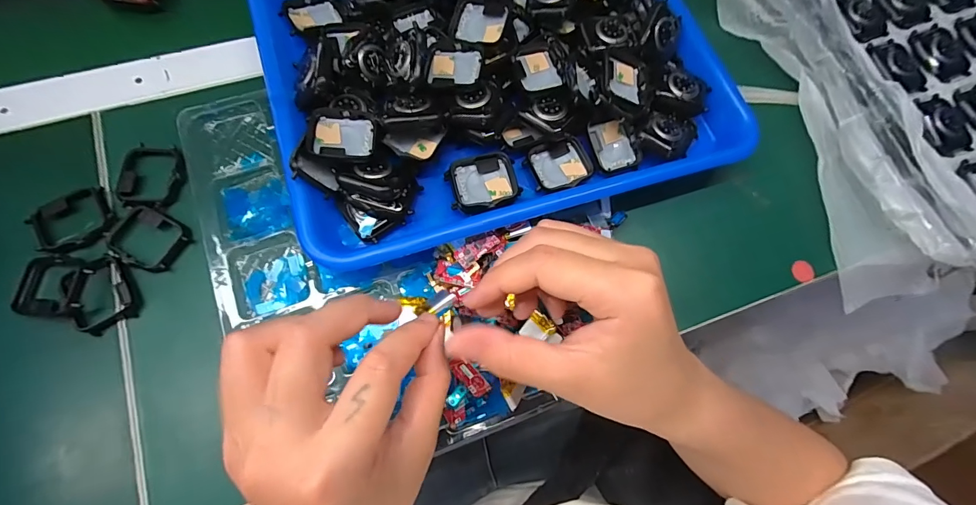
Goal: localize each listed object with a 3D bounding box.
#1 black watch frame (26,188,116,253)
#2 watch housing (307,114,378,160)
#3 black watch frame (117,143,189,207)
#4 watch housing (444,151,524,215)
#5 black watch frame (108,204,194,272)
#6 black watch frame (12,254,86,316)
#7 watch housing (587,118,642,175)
[{"bbox_3d":[-0.273,-0.020,0.274,0.046,0.010,0.037,-28,76,-13],"label":"black watch frame"},{"bbox_3d":[-0.093,-0.075,0.268,0.040,0.010,0.033,-4,72,-6],"label":"watch housing"},{"bbox_3d":[-0.231,-0.052,0.287,0.041,0.012,0.047,3,71,-3],"label":"black watch frame"},{"bbox_3d":[-0.003,-0.046,0.281,0.047,0.009,0.041,-16,73,-5],"label":"watch housing"},{"bbox_3d":[-0.225,-0.009,0.276,0.046,0.010,0.038,28,72,5],"label":"black watch frame"},{"bbox_3d":[-0.273,0.021,0.264,0.039,0.016,0.037,3,71,-3],"label":"black watch frame"},{"bbox_3d":[0.093,-0.079,0.305,0.035,0.014,0.036,-18,73,-6],"label":"watch housing"}]

